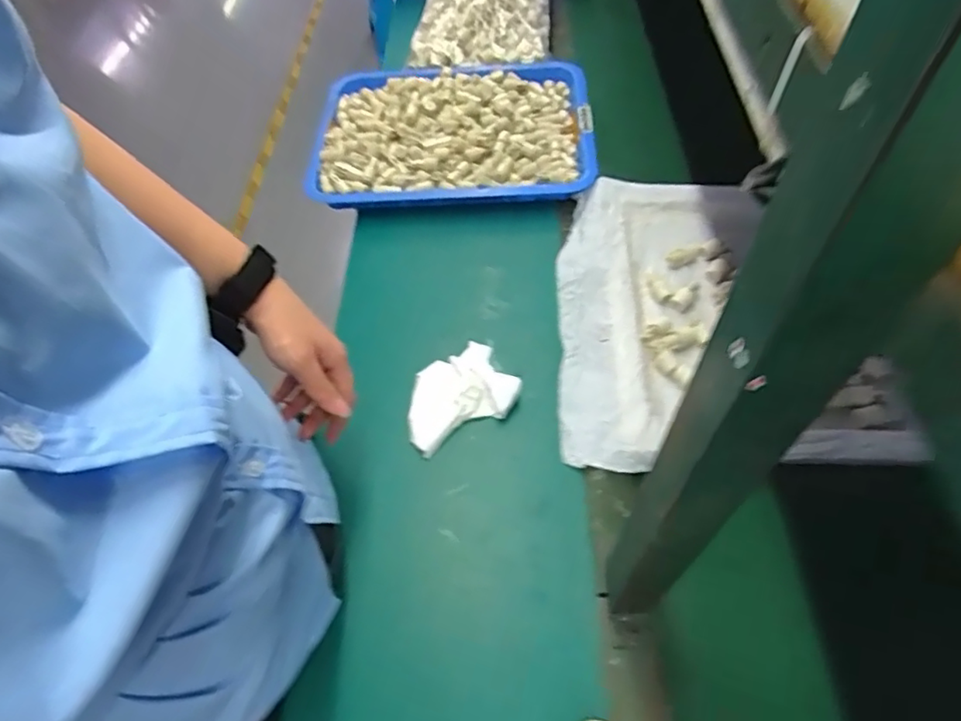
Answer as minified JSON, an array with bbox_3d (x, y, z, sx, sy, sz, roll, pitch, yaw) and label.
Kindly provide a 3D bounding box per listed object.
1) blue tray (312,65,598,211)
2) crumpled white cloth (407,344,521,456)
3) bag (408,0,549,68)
[{"bbox_3d":[-0.045,-0.369,0.955,0.437,0.046,0.339,2,55,4],"label":"blue tray"},{"bbox_3d":[-0.031,0.036,0.682,0.130,0.025,0.102,-27,58,-15],"label":"crumpled white cloth"},{"bbox_3d":[0.011,-0.657,1.089,0.239,0.061,0.307,6,56,7],"label":"bag"}]

